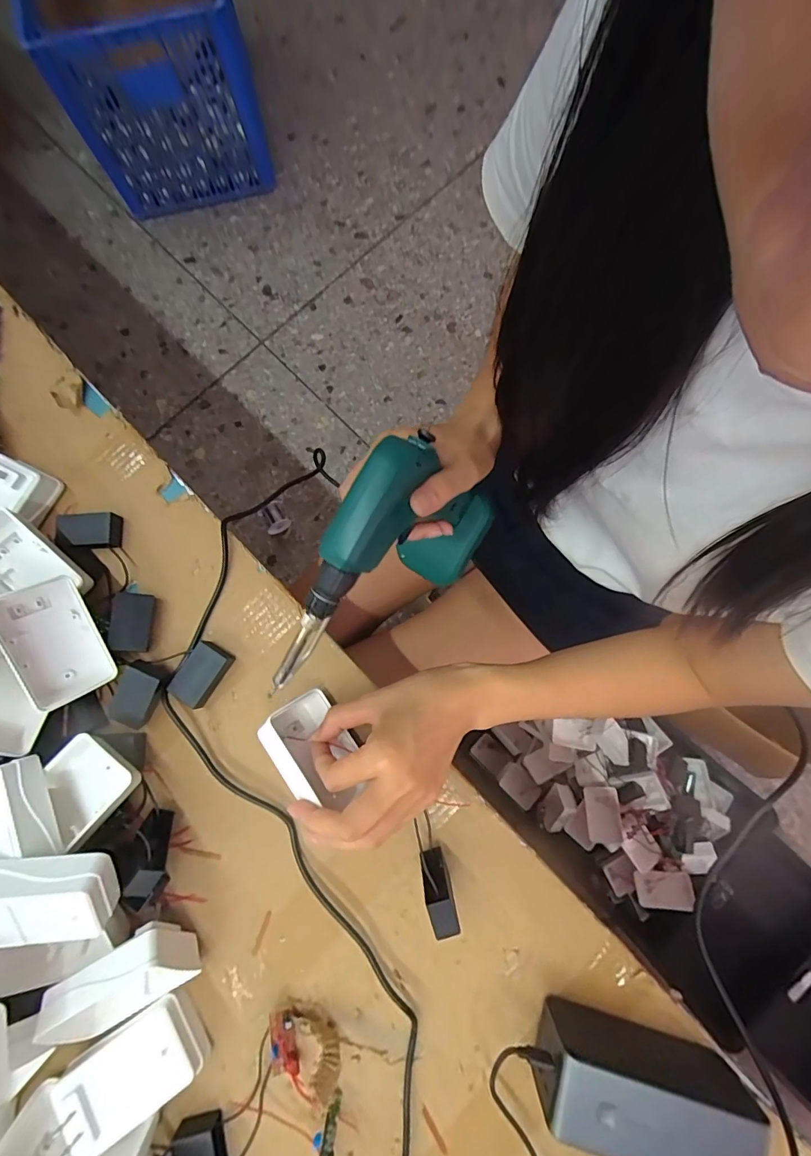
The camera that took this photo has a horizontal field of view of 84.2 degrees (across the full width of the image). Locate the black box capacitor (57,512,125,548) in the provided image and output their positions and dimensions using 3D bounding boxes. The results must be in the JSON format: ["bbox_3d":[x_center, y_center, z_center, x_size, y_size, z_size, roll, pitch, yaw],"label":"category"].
[{"bbox_3d":[-0.279,-0.042,0.397,0.048,0.020,0.029,-1,78,1],"label":"black box capacitor"}]

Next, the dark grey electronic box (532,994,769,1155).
[{"bbox_3d":[0.153,0.339,0.299,0.135,0.054,0.053,13,79,4],"label":"dark grey electronic box"}]

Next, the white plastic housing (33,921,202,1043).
[{"bbox_3d":[-0.199,0.286,0.320,0.087,0.058,0.033,-33,48,-10],"label":"white plastic housing"}]

